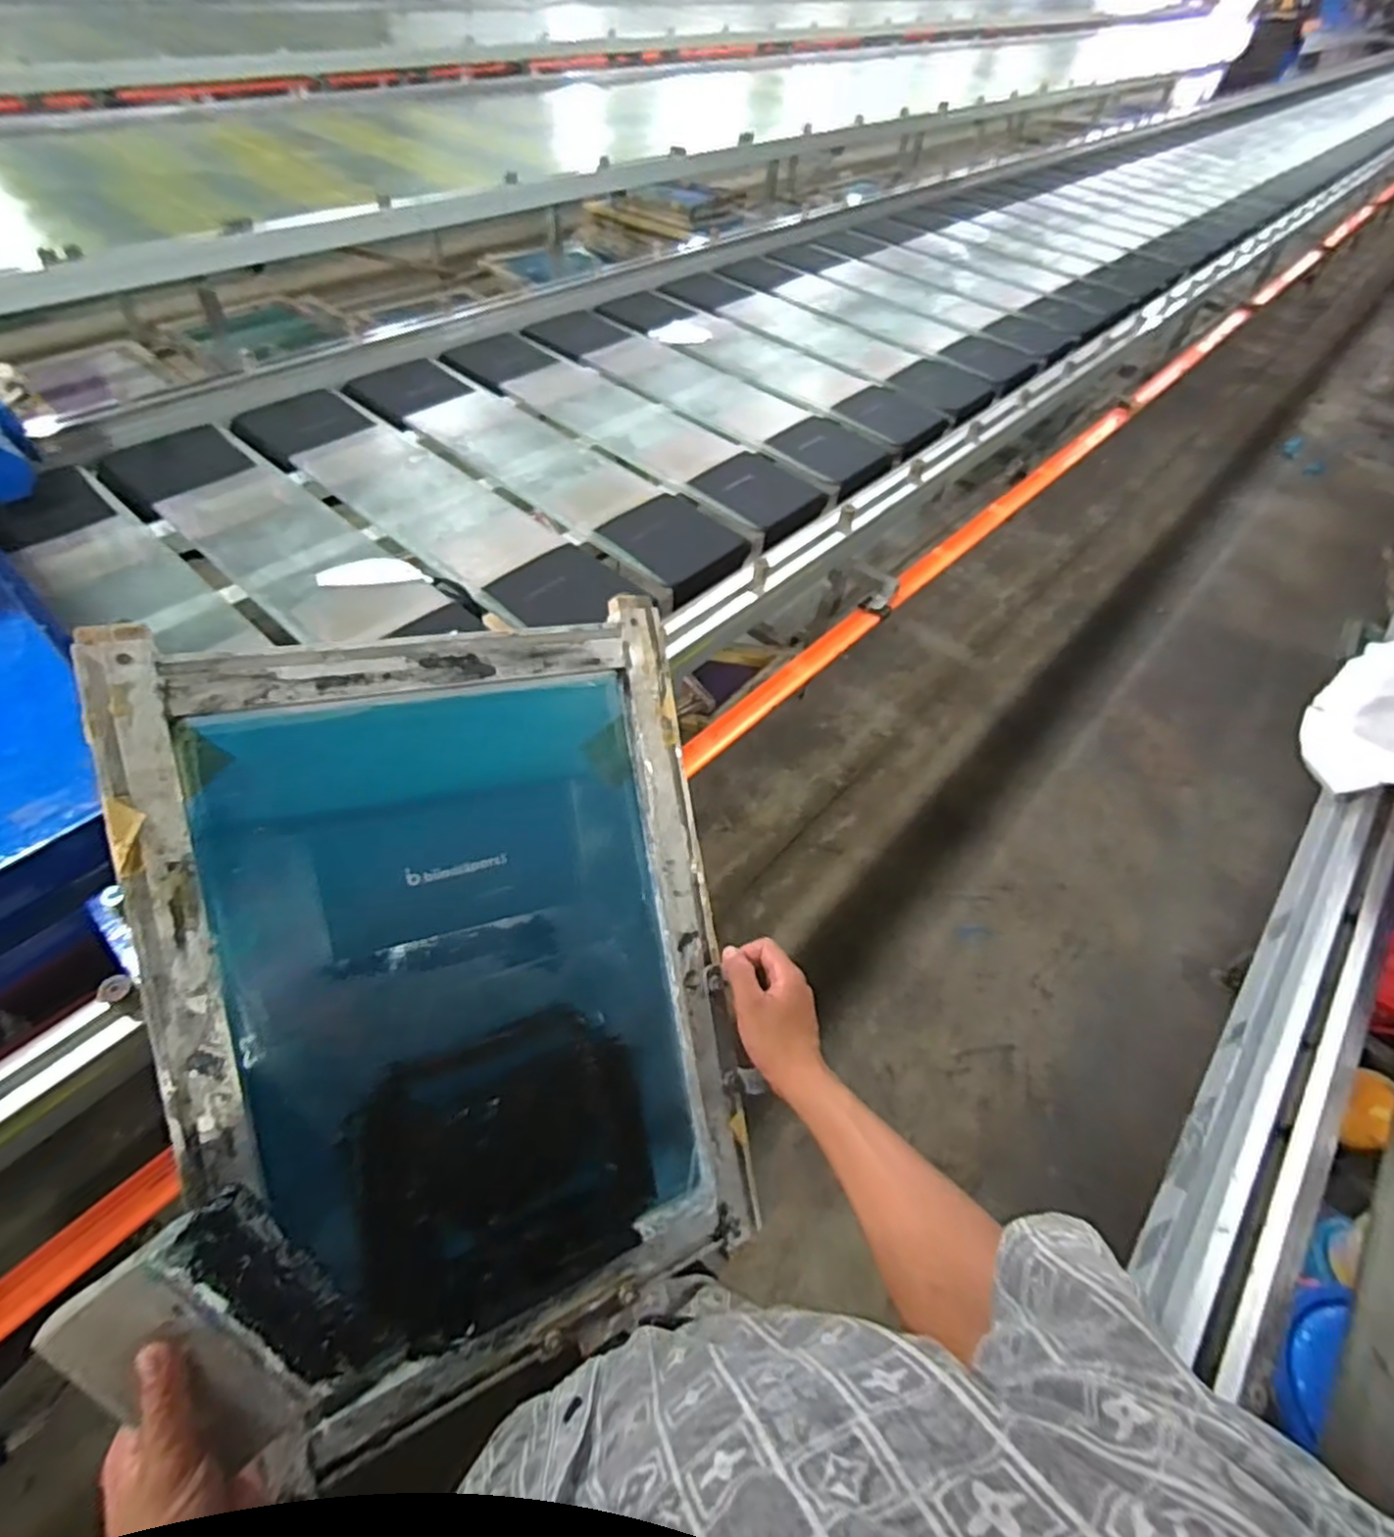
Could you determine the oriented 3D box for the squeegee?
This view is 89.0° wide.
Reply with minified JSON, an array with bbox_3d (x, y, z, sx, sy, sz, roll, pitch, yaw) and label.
[{"bbox_3d":[-0.247,0.293,0.368,0.099,0.015,0.124,-35,102,-15],"label":"squeegee"}]

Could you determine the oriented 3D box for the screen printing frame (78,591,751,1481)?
[{"bbox_3d":[-0.168,0.162,0.524,0.394,0.054,0.520,-11,92,-31],"label":"screen printing frame"}]

